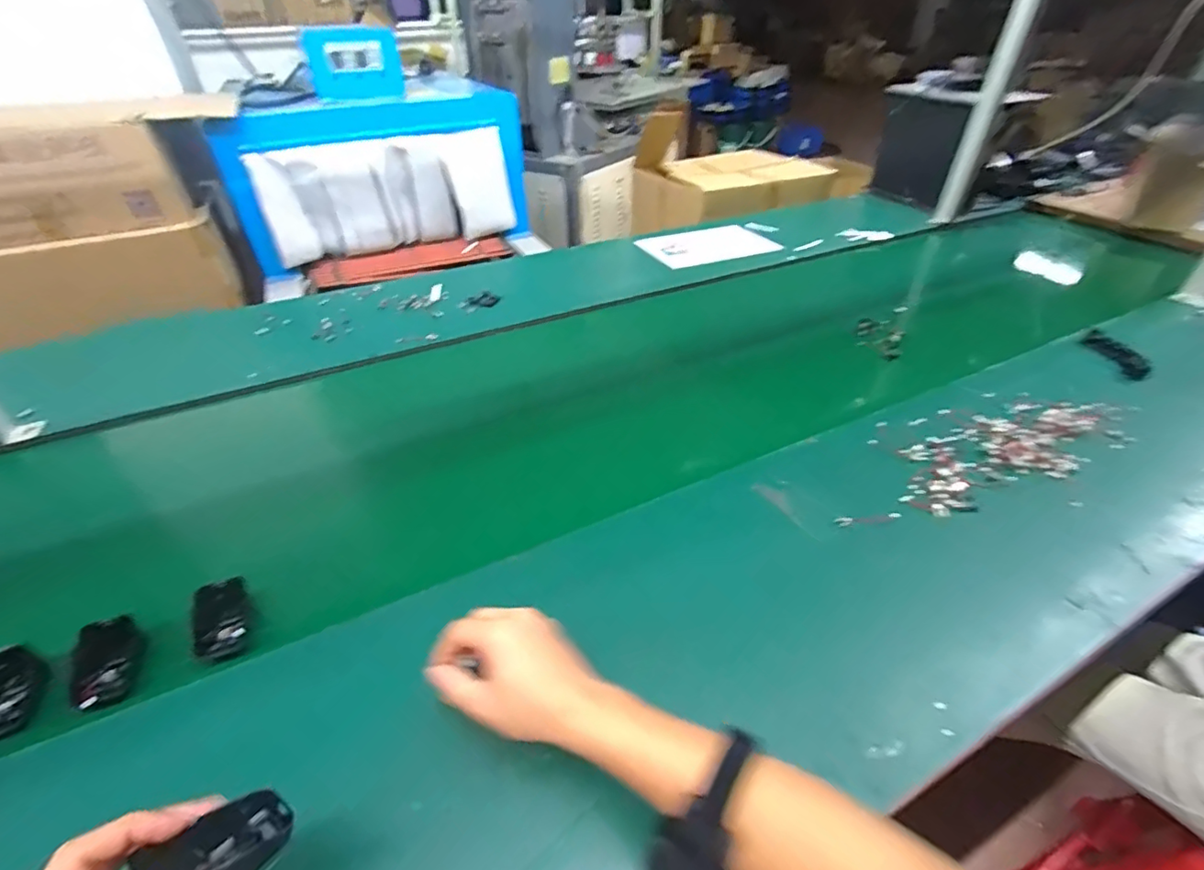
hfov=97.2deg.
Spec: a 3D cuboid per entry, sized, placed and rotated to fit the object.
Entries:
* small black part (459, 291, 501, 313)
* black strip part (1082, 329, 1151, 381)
[{"bbox_3d":[-0.262,-0.287,1.149,0.058,0.010,0.094,25,47,28],"label":"small black part"},{"bbox_3d":[0.894,-0.145,0.923,0.034,0.026,0.142,-1,40,0],"label":"black strip part"}]

